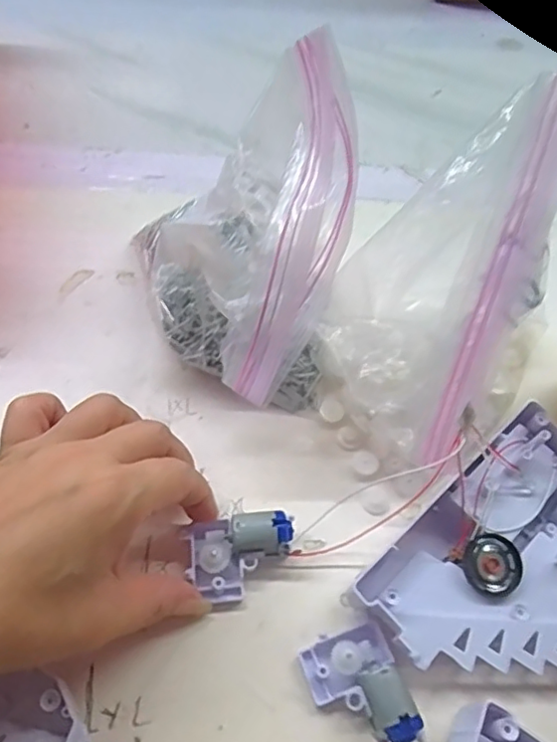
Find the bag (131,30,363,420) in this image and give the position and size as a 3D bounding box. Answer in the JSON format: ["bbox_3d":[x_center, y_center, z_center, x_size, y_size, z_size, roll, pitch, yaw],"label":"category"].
[{"bbox_3d":[-0.007,-0.050,0.281,0.091,0.149,0.085,-21,60,-17],"label":"bag"}]

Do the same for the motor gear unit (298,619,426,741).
[{"bbox_3d":[0.033,0.130,0.242,0.036,0.021,0.046,-14,58,-13],"label":"motor gear unit"}]

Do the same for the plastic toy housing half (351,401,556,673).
[{"bbox_3d":[0.132,0.107,0.260,0.129,0.027,0.151,-38,66,-25],"label":"plastic toy housing half"}]

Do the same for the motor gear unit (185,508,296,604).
[{"bbox_3d":[-0.017,0.084,0.267,0.047,0.018,0.033,-5,57,-7],"label":"motor gear unit"}]

